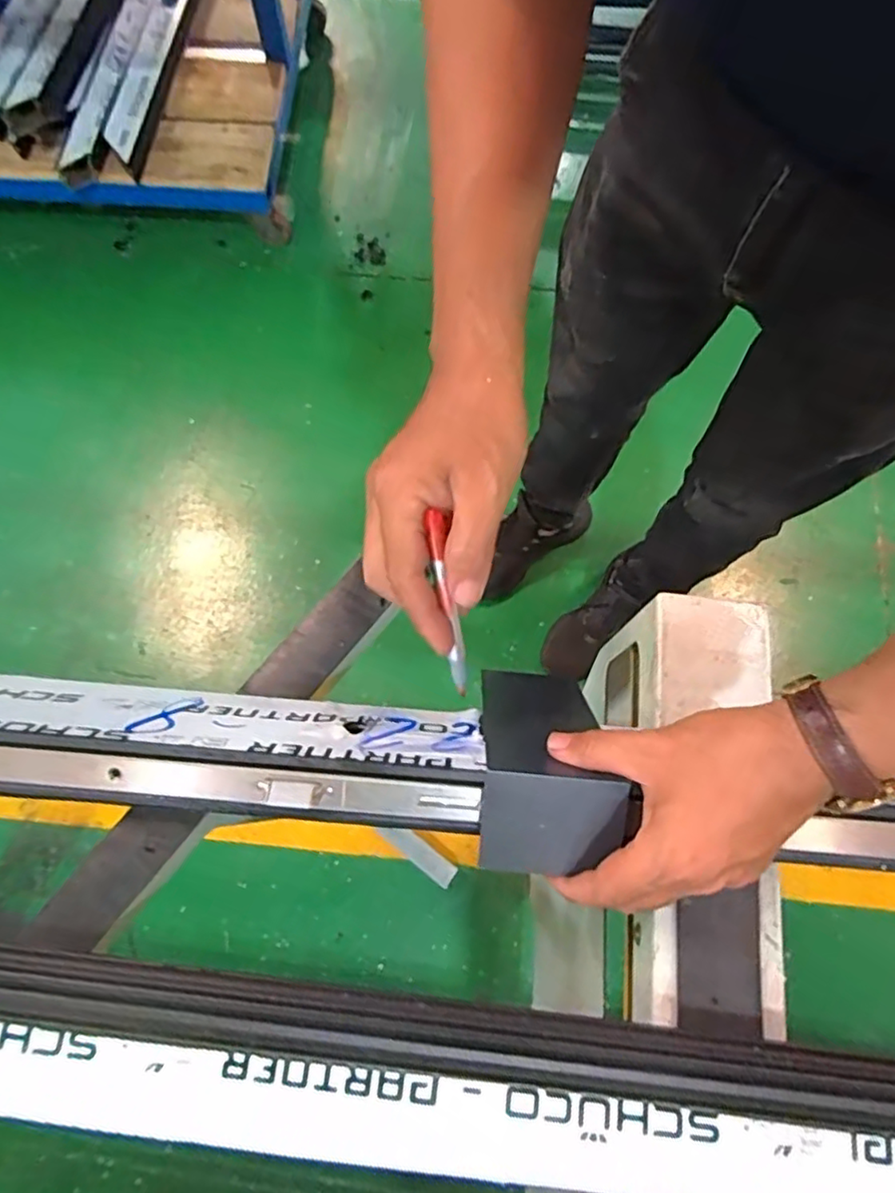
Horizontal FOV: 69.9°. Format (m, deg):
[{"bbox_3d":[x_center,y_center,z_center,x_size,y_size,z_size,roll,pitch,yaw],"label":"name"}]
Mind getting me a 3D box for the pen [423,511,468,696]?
[{"bbox_3d":[0.001,0.007,0.347,0.009,0.008,0.105,-11,113,-4],"label":"pen"}]

